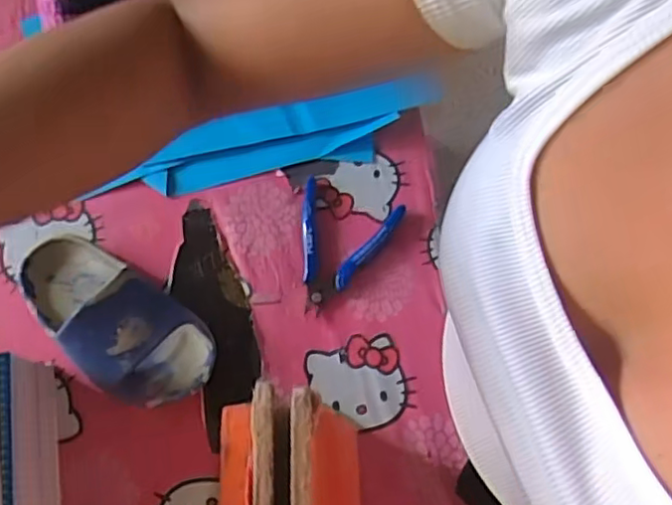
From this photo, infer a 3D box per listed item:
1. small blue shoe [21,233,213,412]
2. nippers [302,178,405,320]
[{"bbox_3d":[-0.176,0.047,0.494,0.172,0.060,0.090,39,73,13],"label":"small blue shoe"},{"bbox_3d":[-0.003,-0.004,0.543,0.088,0.010,0.112,22,70,7],"label":"nippers"}]

